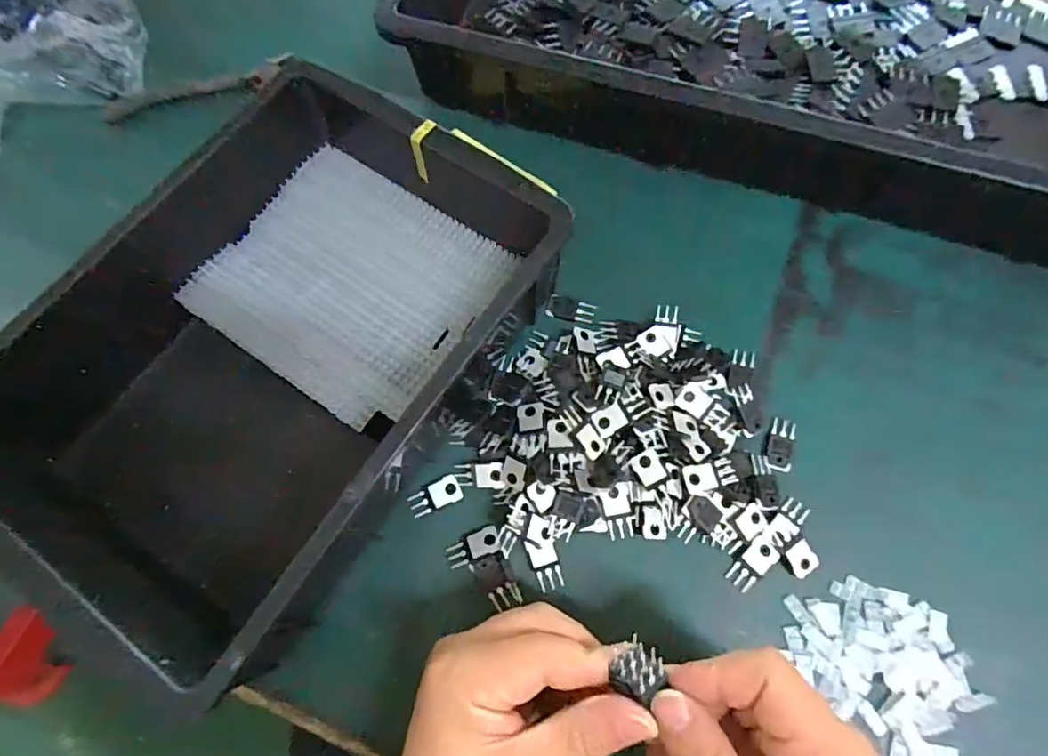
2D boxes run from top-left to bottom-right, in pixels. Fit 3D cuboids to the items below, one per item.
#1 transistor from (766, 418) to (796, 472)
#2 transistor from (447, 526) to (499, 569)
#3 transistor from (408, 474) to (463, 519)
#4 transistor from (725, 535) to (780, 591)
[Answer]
[{"bbox_3d":[0.153,0.040,0.328,0.013,0.004,0.031,14,72,5],"label":"transistor"},{"bbox_3d":[-0.029,0.095,0.311,0.032,0.009,0.014,-31,73,7],"label":"transistor"},{"bbox_3d":[-0.051,0.069,0.322,0.030,0.004,0.015,-21,73,-7],"label":"transistor"},{"bbox_3d":[0.128,0.103,0.307,0.016,0.004,0.031,42,77,13],"label":"transistor"}]

